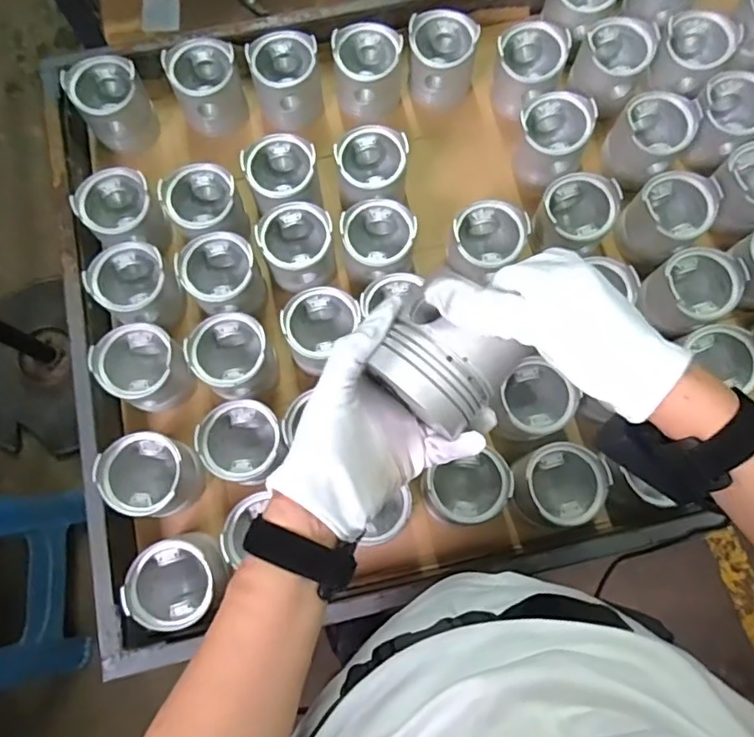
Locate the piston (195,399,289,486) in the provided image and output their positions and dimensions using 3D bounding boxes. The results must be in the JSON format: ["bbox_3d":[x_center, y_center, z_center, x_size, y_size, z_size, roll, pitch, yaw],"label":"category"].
[{"bbox_3d":[-0.146,0.082,0.644,0.085,0.065,0.087,-12,76,-4],"label":"piston"}]

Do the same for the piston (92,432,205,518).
[{"bbox_3d":[-0.246,0.117,0.639,0.088,0.078,0.082,0,75,-1],"label":"piston"}]

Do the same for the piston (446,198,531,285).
[{"bbox_3d":[0.129,-0.148,0.705,0.079,0.093,0.081,0,75,-1],"label":"piston"}]

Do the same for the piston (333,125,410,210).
[{"bbox_3d":[-0.007,-0.244,0.741,0.079,0.104,0.081,0,75,-1],"label":"piston"}]

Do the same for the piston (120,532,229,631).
[{"bbox_3d":[-0.206,0.222,0.615,0.085,0.075,0.089,0,75,-1],"label":"piston"}]

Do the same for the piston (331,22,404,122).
[{"bbox_3d":[-0.011,-0.388,0.780,0.091,0.096,0.083,0,75,-1],"label":"piston"}]

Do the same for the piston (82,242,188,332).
[{"bbox_3d":[-0.281,-0.094,0.696,0.095,0.073,0.088,0,75,-1],"label":"piston"}]

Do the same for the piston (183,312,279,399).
[{"bbox_3d":[-0.163,-0.012,0.679,0.086,0.073,0.092,0,75,-1],"label":"piston"}]

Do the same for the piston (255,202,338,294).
[{"bbox_3d":[-0.095,-0.142,0.719,0.088,0.085,0.089,-10,76,-4],"label":"piston"}]

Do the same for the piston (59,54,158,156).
[{"bbox_3d":[-0.340,-0.342,0.764,0.084,0.086,0.088,0,75,-1],"label":"piston"}]

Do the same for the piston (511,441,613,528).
[{"bbox_3d":[0.191,0.126,0.634,0.089,0.078,0.085,-5,75,-2],"label":"piston"}]

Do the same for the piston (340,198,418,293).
[{"bbox_3d":[0.002,-0.150,0.725,0.087,0.089,0.085,0,75,-1],"label":"piston"}]

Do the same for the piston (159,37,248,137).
[{"bbox_3d":[-0.222,-0.370,0.778,0.089,0.089,0.087,-16,76,-5],"label":"piston"}]

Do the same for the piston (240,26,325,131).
[{"bbox_3d":[-0.118,-0.377,0.780,0.088,0.093,0.088,-15,76,-5],"label":"piston"}]

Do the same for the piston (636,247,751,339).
[{"bbox_3d":[0.359,-0.091,0.674,0.080,0.071,0.083,0,75,-1],"label":"piston"}]

